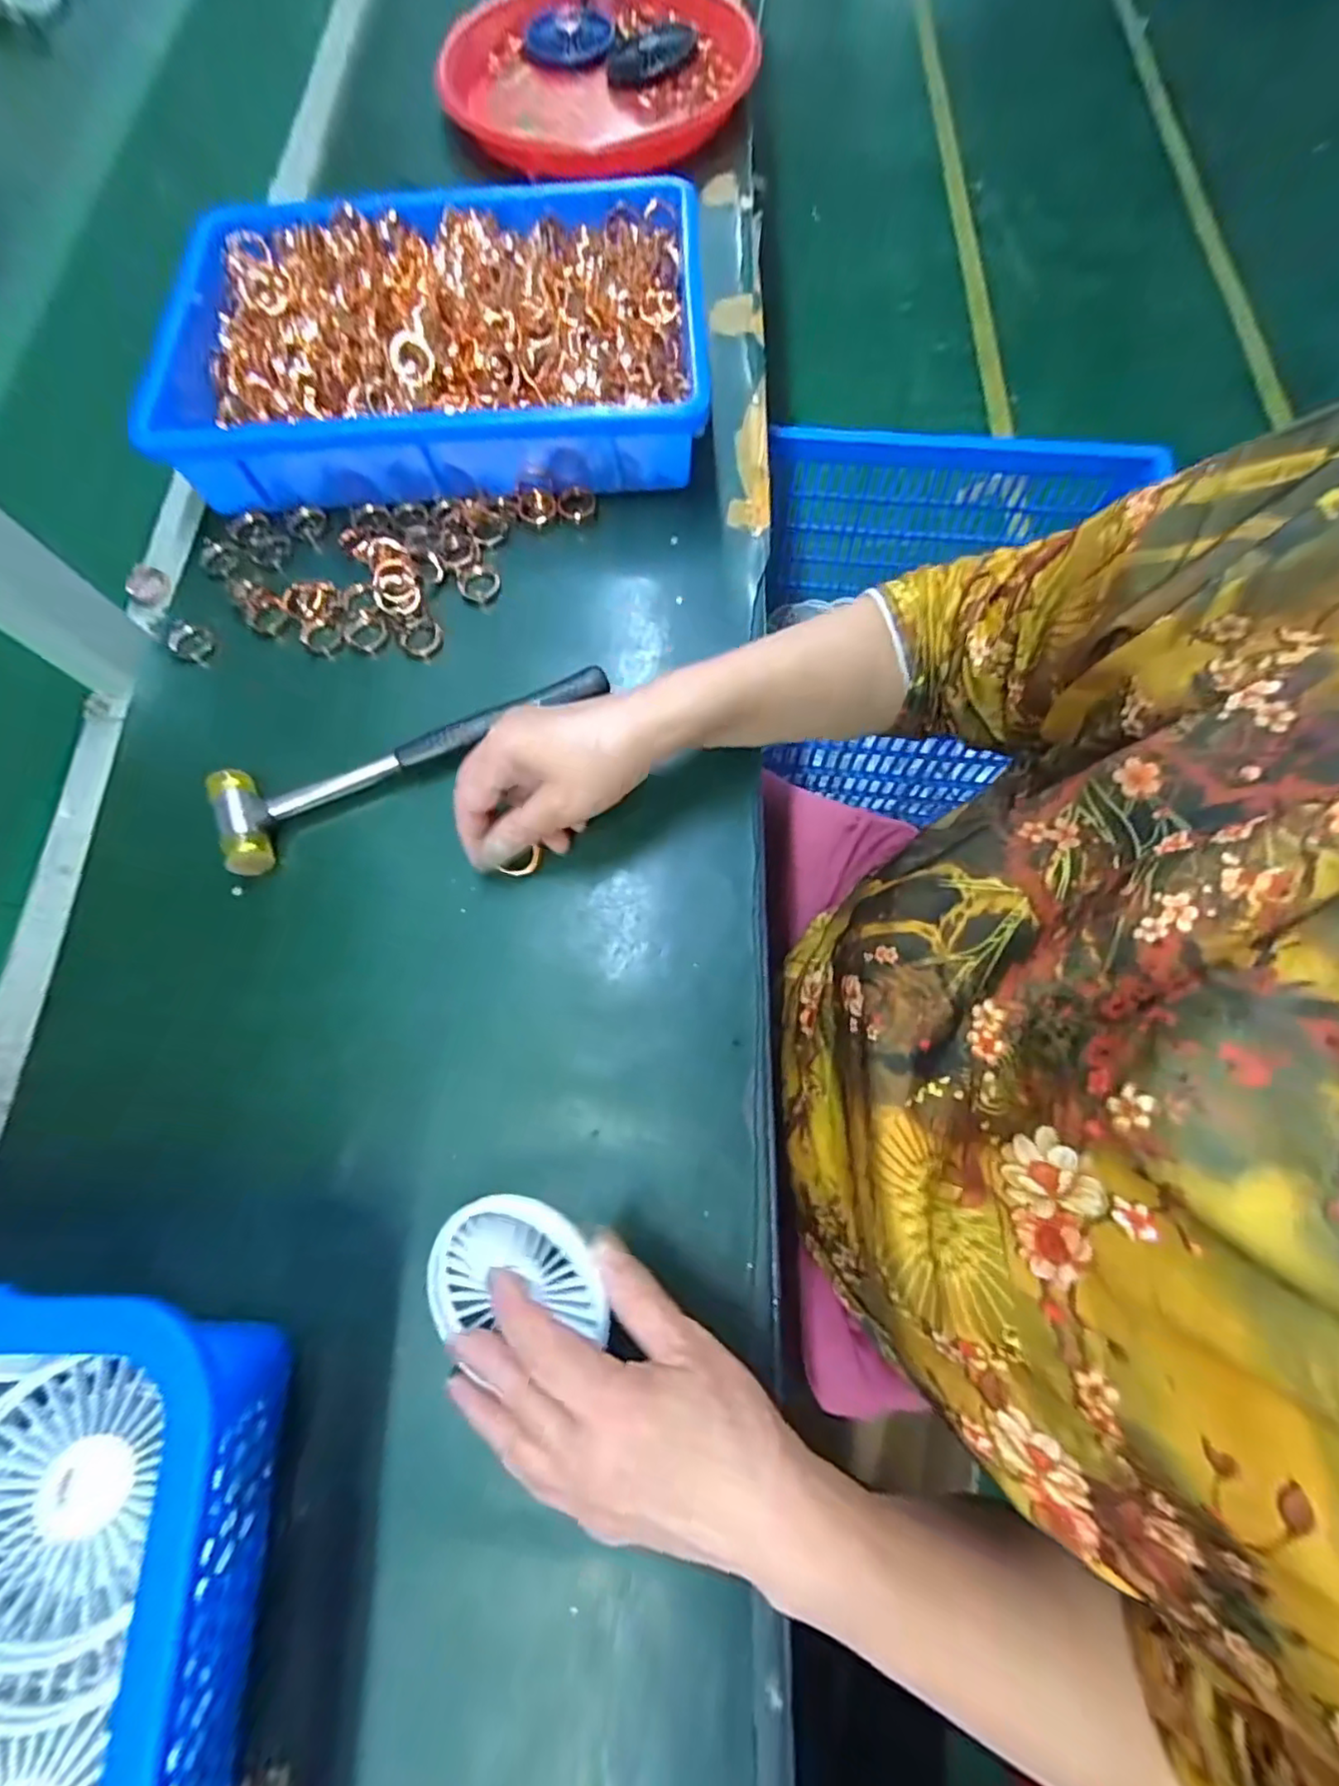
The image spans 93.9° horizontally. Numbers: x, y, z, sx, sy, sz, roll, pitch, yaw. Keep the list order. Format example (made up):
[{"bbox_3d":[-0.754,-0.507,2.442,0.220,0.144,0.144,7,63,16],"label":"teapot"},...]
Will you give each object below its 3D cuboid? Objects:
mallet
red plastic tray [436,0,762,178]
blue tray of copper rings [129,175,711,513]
[{"bbox_3d":[-0.153,-0.088,0.380,0.240,0.024,0.057,-26,74,-6],"label":"mallet"},{"bbox_3d":[-0.056,-0.763,0.572,0.264,0.039,0.253,9,72,6],"label":"red plastic tray"},{"bbox_3d":[-0.166,-0.390,0.448,0.372,0.064,0.235,-3,73,1],"label":"blue tray of copper rings"}]

